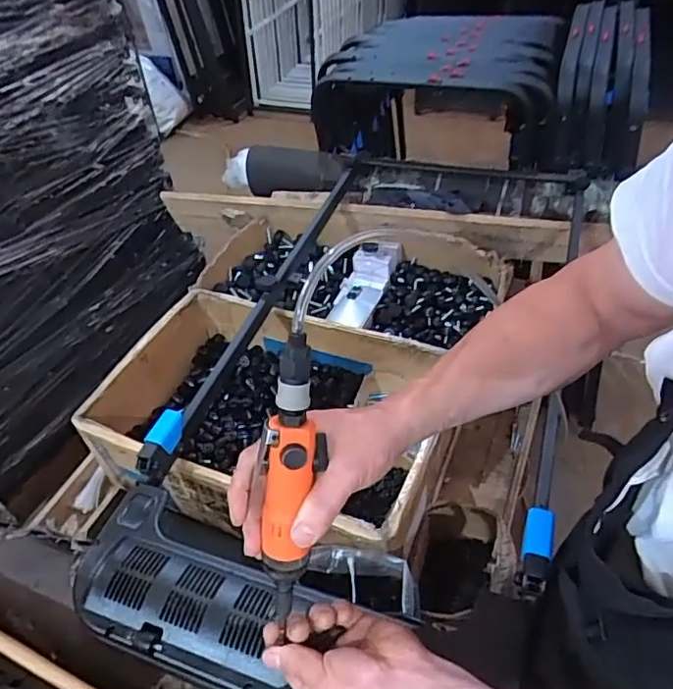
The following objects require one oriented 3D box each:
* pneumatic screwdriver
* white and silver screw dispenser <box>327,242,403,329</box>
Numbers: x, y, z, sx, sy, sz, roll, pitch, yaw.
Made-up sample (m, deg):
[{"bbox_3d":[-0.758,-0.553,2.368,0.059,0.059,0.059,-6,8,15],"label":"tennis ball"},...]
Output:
[{"bbox_3d":[-0.030,0.090,0.437,0.037,0.207,0.039,10,17,16],"label":"pneumatic screwdriver"},{"bbox_3d":[0.054,-0.126,1.166,0.090,0.034,0.212,18,65,22],"label":"white and silver screw dispenser"}]

